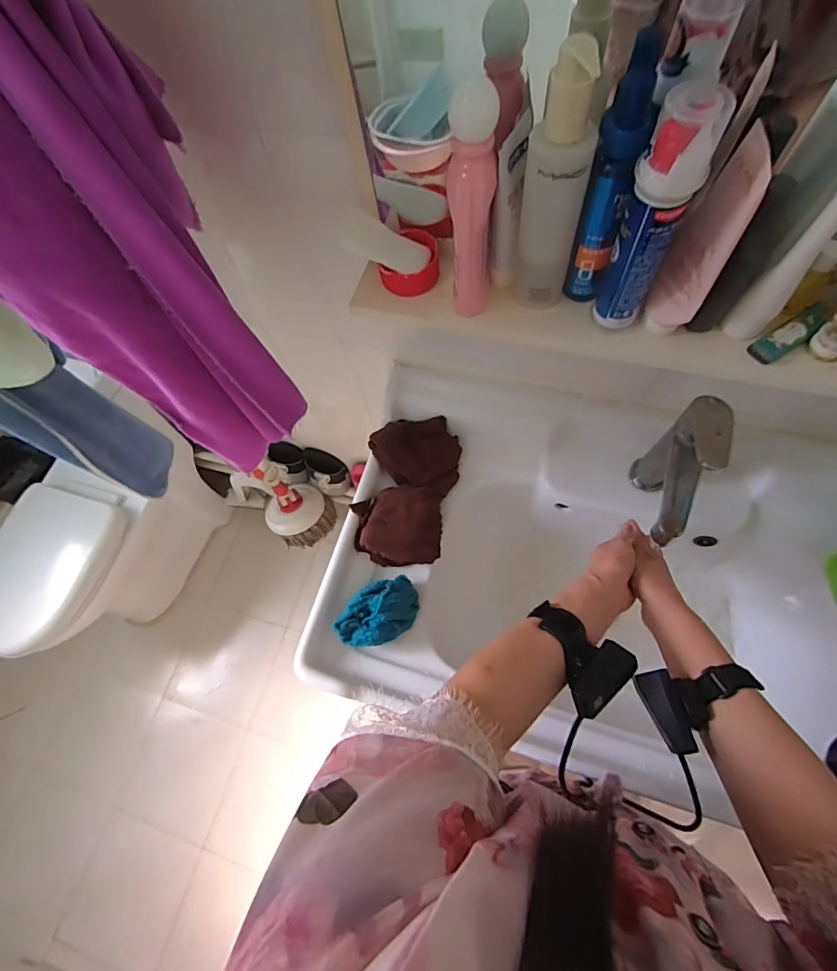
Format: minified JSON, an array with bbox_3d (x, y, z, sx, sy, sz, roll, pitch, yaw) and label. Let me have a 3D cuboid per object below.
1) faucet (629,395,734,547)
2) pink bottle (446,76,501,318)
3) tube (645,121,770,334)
[{"bbox_3d":[0.296,-0.001,0.543,0.038,0.190,0.150,18,68,9],"label":"faucet"},{"bbox_3d":[0.043,-0.212,0.365,0.041,0.168,0.040,7,67,5],"label":"pink bottle"},{"bbox_3d":[0.219,-0.187,0.351,0.027,0.142,0.063,12,67,7],"label":"tube"}]

